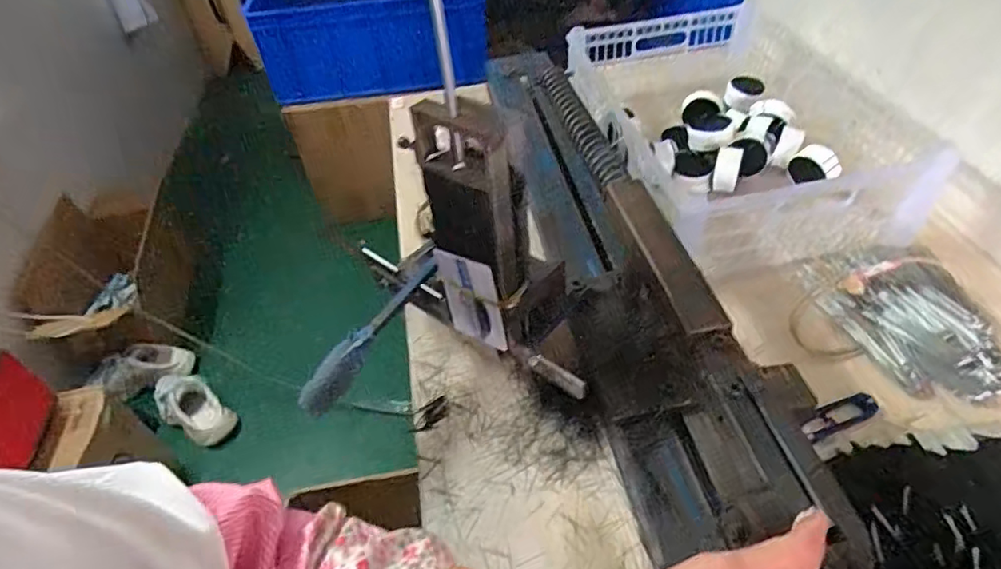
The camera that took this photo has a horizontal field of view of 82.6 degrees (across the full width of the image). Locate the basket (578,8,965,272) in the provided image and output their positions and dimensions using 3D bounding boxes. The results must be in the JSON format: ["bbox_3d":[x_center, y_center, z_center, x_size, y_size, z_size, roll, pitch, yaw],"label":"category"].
[{"bbox_3d":[0.270,-0.196,0.684,0.281,0.129,0.389,-12,46,-6],"label":"basket"}]

